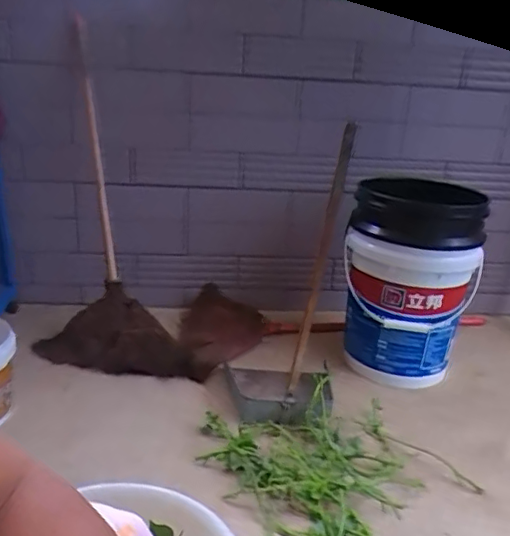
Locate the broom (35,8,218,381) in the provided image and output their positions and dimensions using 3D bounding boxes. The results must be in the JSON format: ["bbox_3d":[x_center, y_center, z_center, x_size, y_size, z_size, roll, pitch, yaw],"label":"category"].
[{"bbox_3d":[-0.266,-0.138,1.338,0.449,0.781,0.075,9,0,14],"label":"broom"}]

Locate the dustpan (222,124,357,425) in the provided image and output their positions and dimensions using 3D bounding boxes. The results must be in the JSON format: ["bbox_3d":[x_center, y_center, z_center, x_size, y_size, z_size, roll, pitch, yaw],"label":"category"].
[{"bbox_3d":[0.055,0.006,1.117,0.213,0.562,0.231,2,20,2],"label":"dustpan"}]

